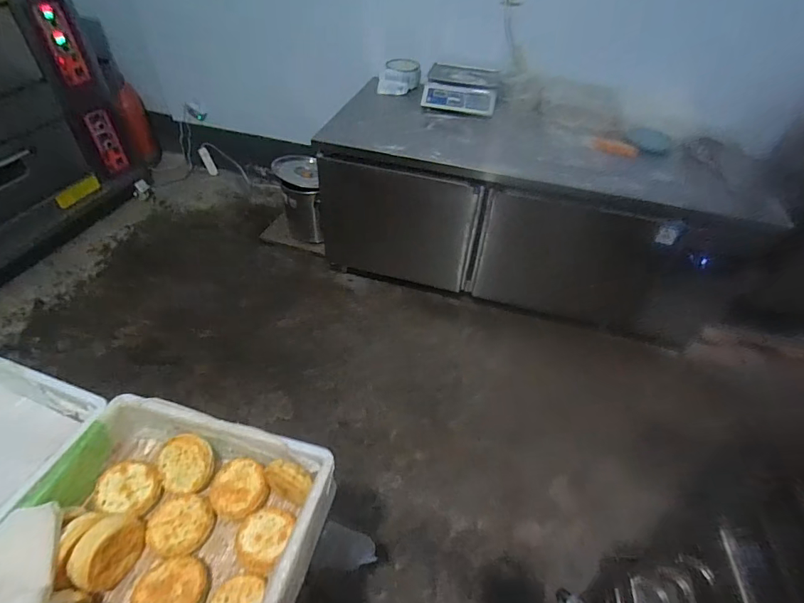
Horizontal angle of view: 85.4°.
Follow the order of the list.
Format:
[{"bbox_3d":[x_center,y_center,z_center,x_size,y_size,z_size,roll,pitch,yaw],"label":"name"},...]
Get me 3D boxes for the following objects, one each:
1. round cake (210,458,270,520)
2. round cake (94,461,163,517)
[{"bbox_3d":[-0.276,0.317,0.740,0.090,0.022,0.091,1,45,-1],"label":"round cake"},{"bbox_3d":[-0.464,0.317,0.741,0.095,0.025,0.084,11,46,8],"label":"round cake"}]

